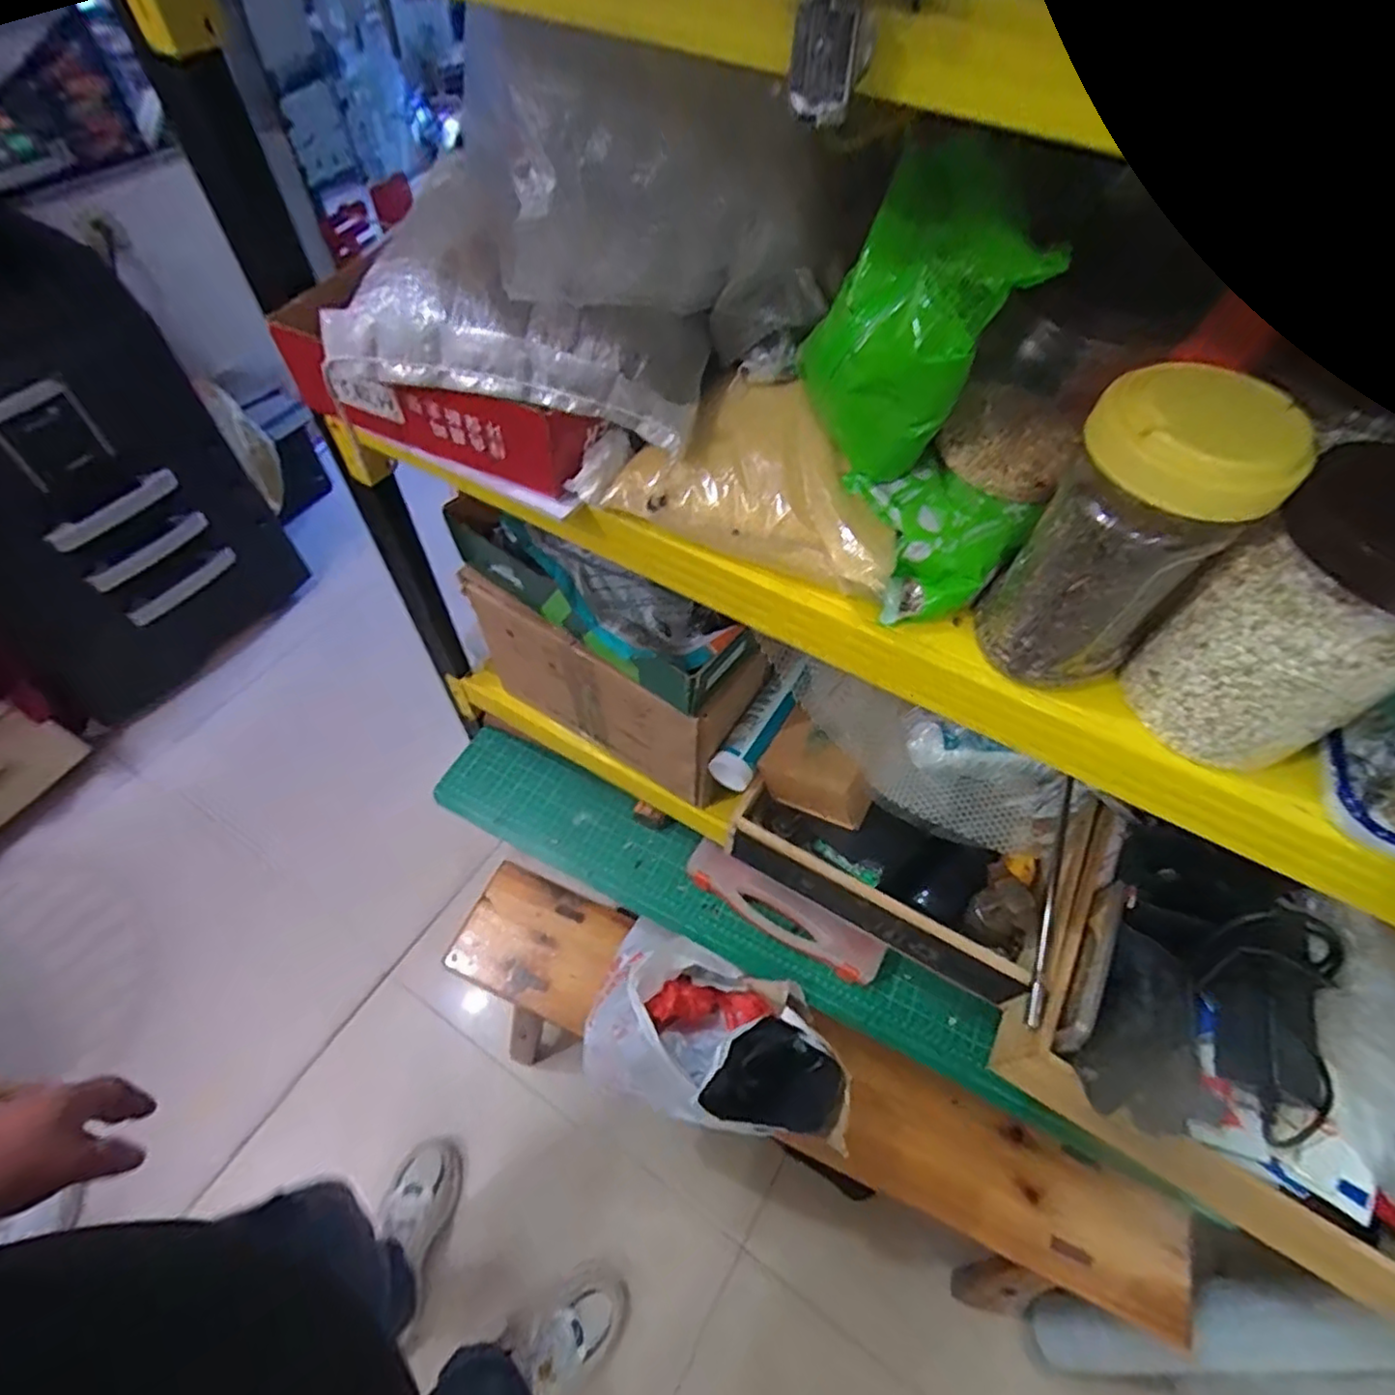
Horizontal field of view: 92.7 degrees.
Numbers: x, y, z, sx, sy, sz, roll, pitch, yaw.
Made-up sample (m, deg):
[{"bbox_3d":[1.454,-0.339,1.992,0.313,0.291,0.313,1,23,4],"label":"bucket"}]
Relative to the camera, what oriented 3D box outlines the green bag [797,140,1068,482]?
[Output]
[{"bbox_3d":[0.113,-0.201,0.367,0.057,0.141,0.103,-28,62,-20],"label":"green bag"}]

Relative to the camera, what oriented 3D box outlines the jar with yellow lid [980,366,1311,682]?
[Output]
[{"bbox_3d":[0.216,-0.078,0.339,0.084,0.167,0.073,35,62,19],"label":"jar with yellow lid"}]

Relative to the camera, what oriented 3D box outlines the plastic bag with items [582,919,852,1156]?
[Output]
[{"bbox_3d":[0.018,0.409,0.790,0.323,0.203,0.183,27,59,14],"label":"plastic bag with items"}]

